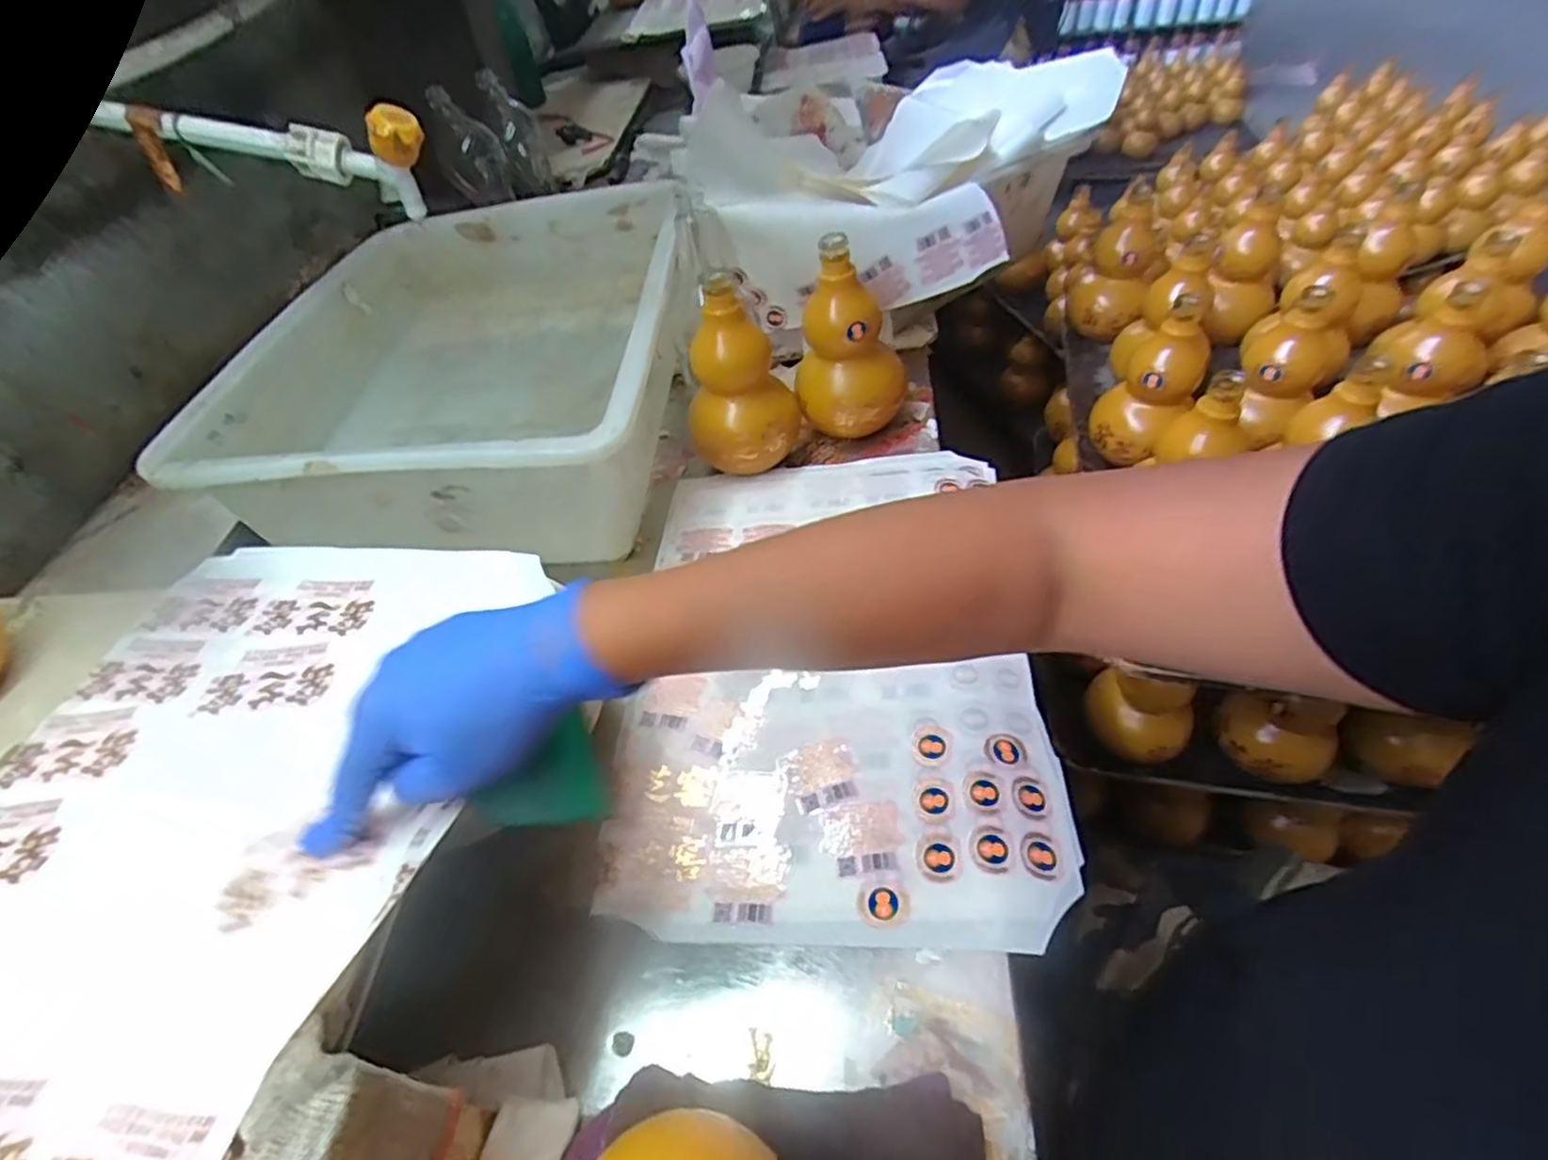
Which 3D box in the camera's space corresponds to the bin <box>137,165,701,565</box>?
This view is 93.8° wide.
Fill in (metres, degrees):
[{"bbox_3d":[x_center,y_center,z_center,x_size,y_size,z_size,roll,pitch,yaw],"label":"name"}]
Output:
[{"bbox_3d":[-0.270,-0.224,0.700,0.373,0.129,0.485,-1,48,4],"label":"bin"}]

